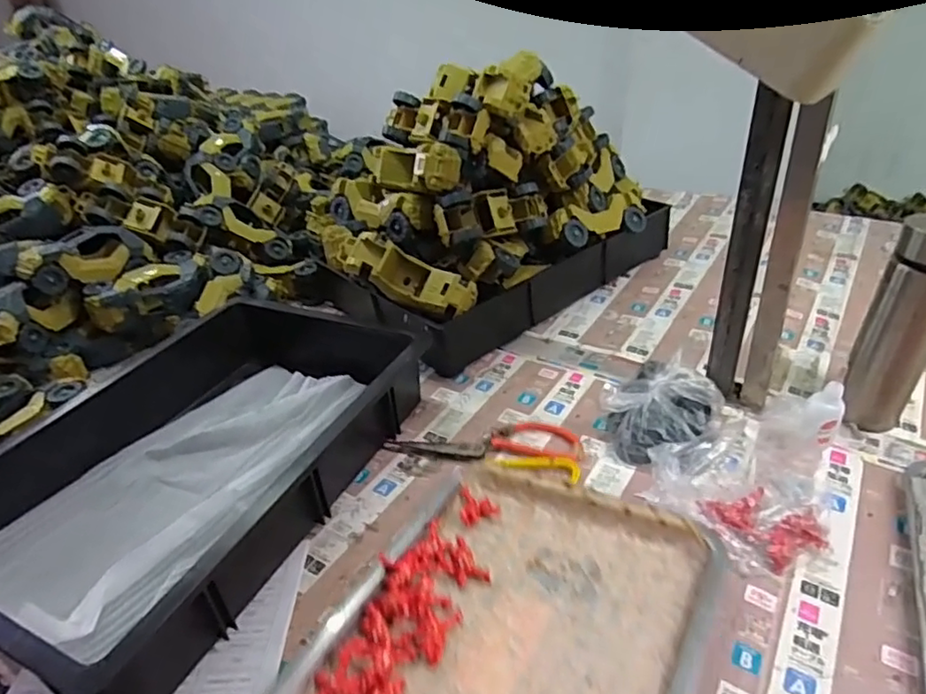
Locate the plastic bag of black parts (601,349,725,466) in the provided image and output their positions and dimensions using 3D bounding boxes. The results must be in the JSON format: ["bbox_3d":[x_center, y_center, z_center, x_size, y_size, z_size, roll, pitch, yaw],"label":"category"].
[{"bbox_3d":[0.206,0.068,0.629,0.108,0.054,0.141,21,42,34],"label":"plastic bag of black parts"}]

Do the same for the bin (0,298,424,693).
[{"bbox_3d":[-0.260,0.098,0.630,0.323,0.091,0.471,11,38,25],"label":"bin"}]

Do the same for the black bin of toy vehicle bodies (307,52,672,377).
[{"bbox_3d":[0.023,-0.218,0.869,0.473,0.294,0.305,-27,39,-28],"label":"black bin of toy vehicle bodies"}]

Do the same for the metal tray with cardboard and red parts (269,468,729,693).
[{"bbox_3d":[0.032,0.214,0.454,0.258,0.037,0.299,14,39,28],"label":"metal tray with cardboard and red parts"}]

